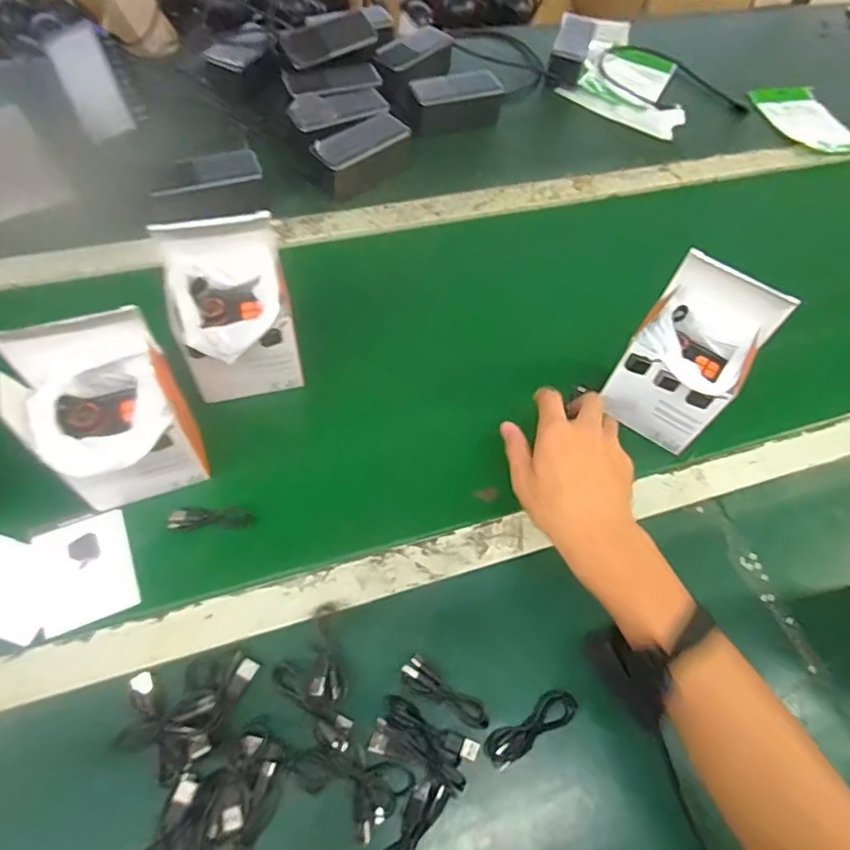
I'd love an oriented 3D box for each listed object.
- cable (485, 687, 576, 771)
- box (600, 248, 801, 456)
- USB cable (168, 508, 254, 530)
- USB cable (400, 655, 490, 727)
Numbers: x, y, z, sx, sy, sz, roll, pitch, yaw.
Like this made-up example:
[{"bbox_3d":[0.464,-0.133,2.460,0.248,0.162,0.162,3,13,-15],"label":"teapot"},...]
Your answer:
[{"bbox_3d":[0.081,0.231,0.438,0.077,0.016,0.024,-26,63,-19],"label":"cable"},{"bbox_3d":[0.247,-0.061,0.543,0.098,0.159,0.079,35,62,16],"label":"box"},{"bbox_3d":[-0.190,0.083,0.511,0.071,0.013,0.017,4,55,-25],"label":"USB cable"},{"bbox_3d":[0.016,0.207,0.442,0.074,0.019,0.023,26,60,12],"label":"USB cable"}]

